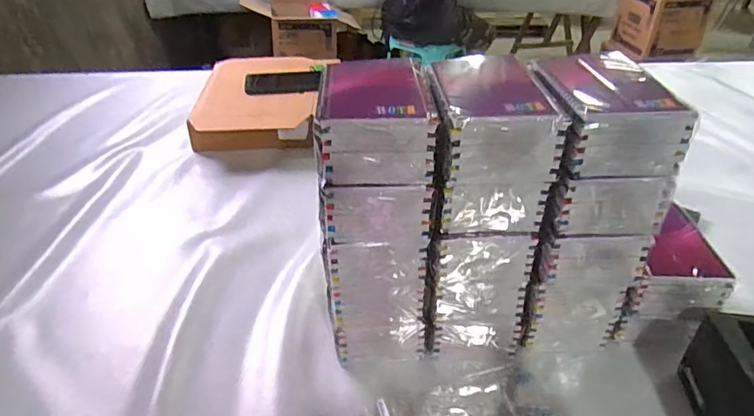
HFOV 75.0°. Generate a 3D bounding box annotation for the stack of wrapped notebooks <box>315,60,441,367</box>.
[{"bbox_3d":[-0.005,0.015,0.475,0.098,0.304,0.110,-6,37,-7],"label":"stack of wrapped notebooks"}]

